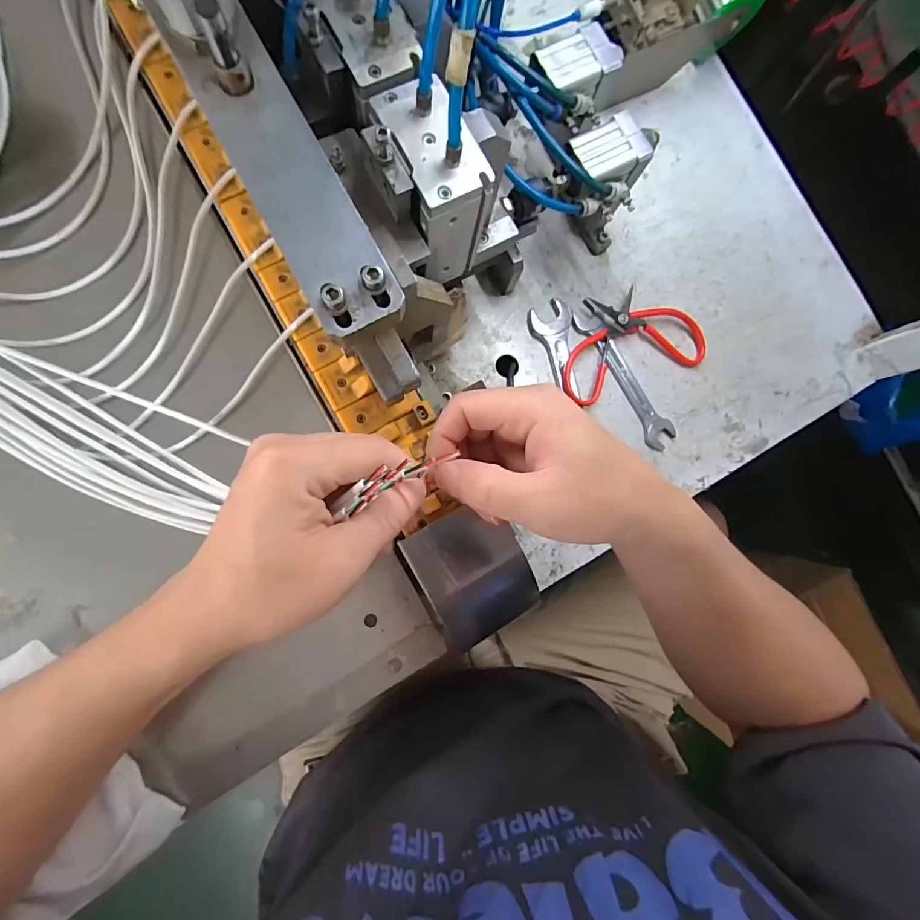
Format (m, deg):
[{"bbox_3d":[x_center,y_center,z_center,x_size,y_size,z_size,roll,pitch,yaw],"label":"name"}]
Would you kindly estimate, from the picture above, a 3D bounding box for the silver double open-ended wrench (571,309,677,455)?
[{"bbox_3d":[0.160,-0.080,0.429,0.029,0.013,0.151,-33,88,-9],"label":"silver double open-ended wrench"}]

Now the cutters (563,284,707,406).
[{"bbox_3d":[0.162,-0.120,0.431,0.152,0.015,0.095,-20,86,-8],"label":"cutters"}]

